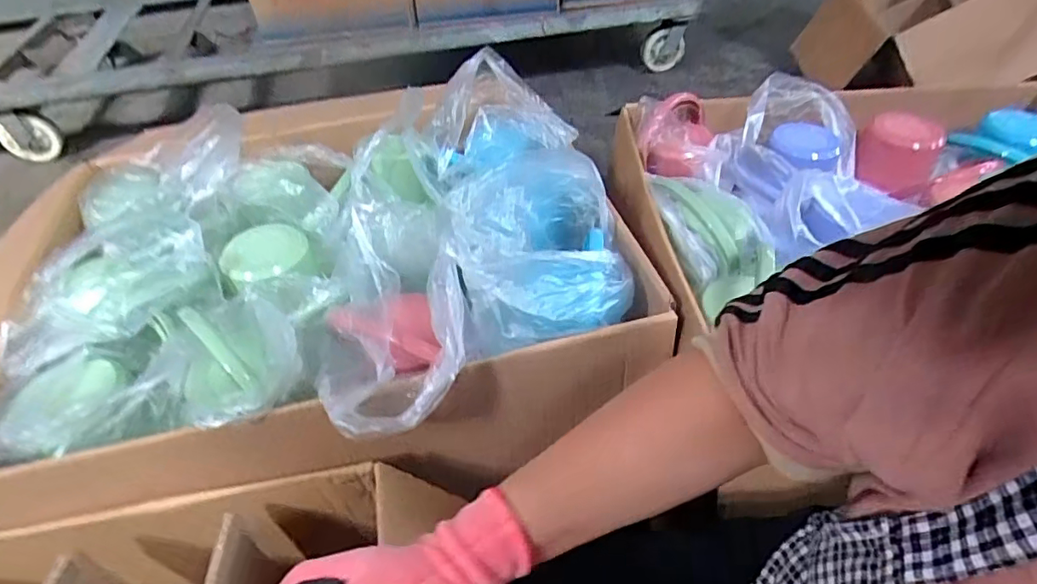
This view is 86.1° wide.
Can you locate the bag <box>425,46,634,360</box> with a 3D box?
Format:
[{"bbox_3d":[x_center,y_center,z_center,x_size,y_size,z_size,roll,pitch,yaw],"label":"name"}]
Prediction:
[{"bbox_3d":[-0.003,-0.146,0.665,0.192,0.132,0.493,-9,45,-7],"label":"bag"}]

